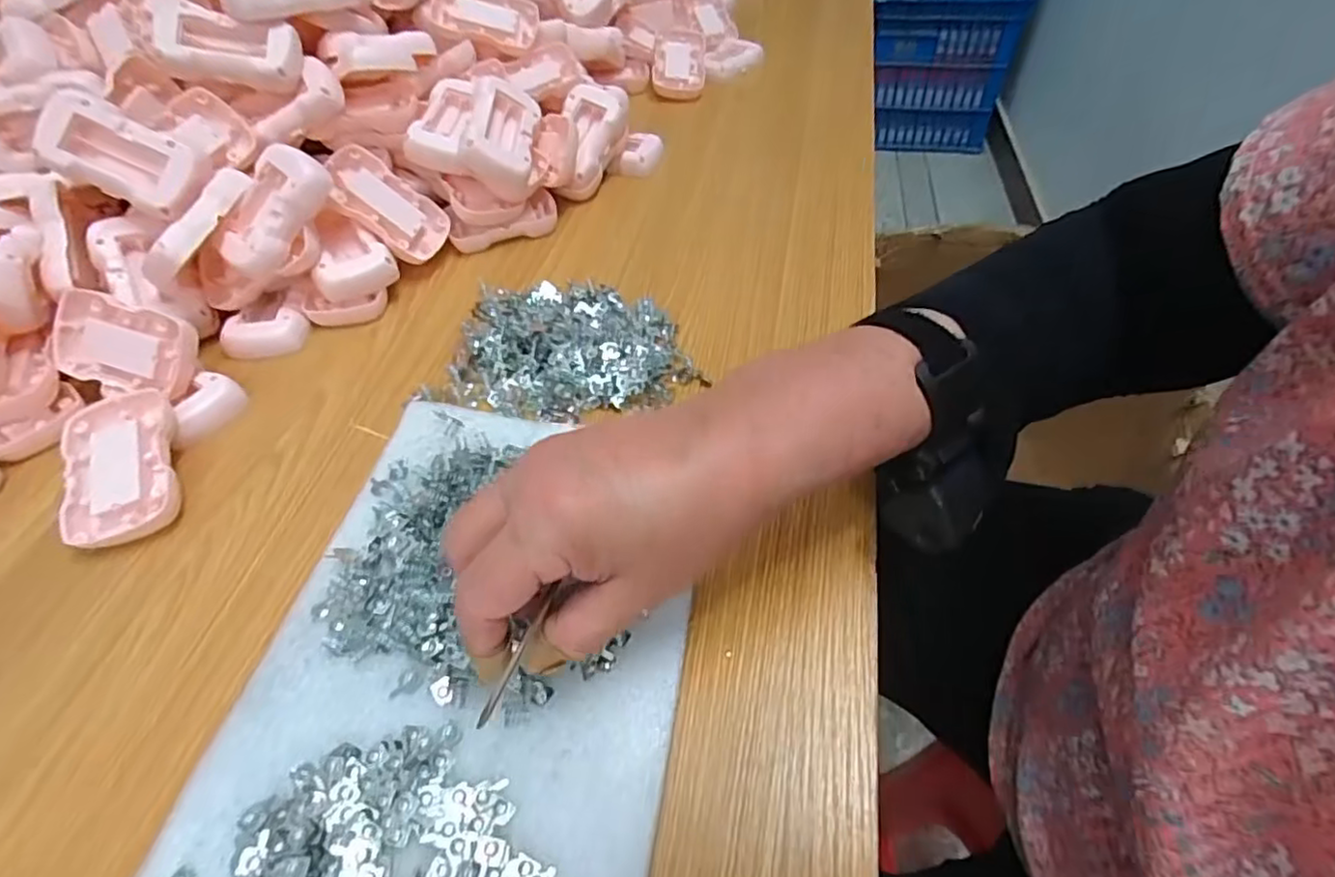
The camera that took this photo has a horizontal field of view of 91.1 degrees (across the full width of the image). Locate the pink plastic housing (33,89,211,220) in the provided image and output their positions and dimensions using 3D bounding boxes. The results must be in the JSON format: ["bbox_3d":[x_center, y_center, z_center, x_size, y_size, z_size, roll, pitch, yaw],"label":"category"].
[{"bbox_3d":[-0.350,-0.182,0.422,0.089,0.015,0.053,22,85,-19],"label":"pink plastic housing"}]

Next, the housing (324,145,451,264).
[{"bbox_3d":[-0.208,-0.172,0.486,0.018,0.088,0.055,-22,49,44],"label":"housing"}]

